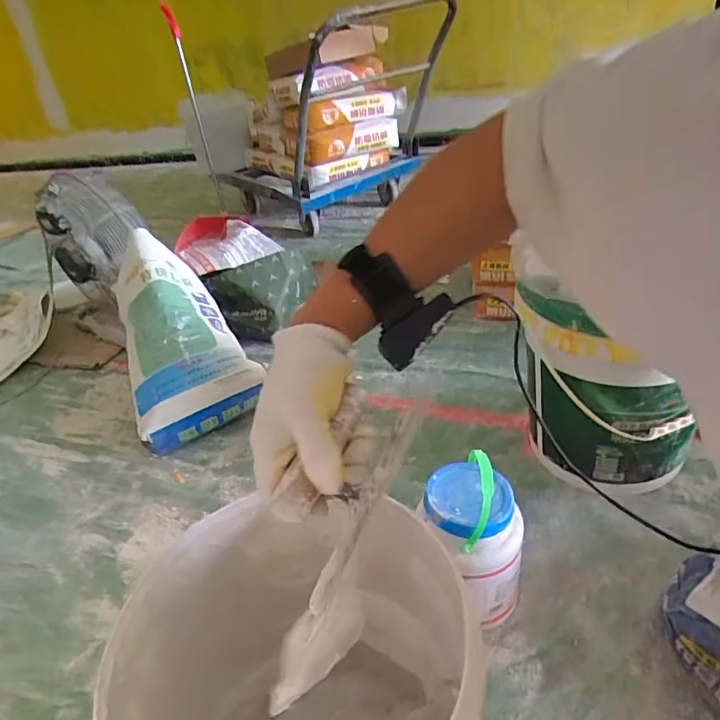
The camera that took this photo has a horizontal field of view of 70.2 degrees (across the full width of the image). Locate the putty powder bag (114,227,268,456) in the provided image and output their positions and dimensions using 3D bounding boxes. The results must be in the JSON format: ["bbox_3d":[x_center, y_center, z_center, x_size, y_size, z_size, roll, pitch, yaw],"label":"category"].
[{"bbox_3d":[-0.407,-0.074,1.166,0.266,0.127,0.501,-18,72,-14],"label":"putty powder bag"}]

